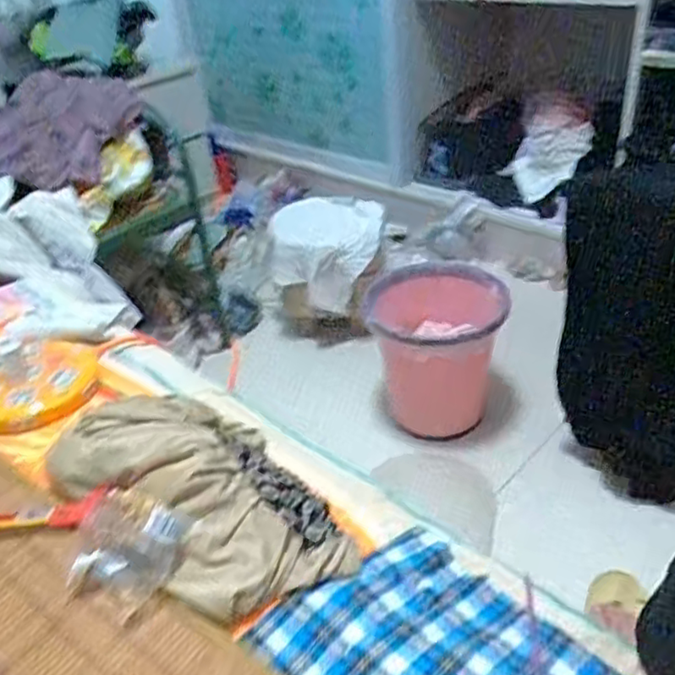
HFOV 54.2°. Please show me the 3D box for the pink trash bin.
[{"bbox_3d":[0.186,0.040,1.339,0.261,0.295,0.234,18,42,31],"label":"pink trash bin"}]

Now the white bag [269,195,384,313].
[{"bbox_3d":[-0.026,-0.203,1.552,0.252,0.221,0.128,-2,35,7],"label":"white bag"}]

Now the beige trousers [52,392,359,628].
[{"bbox_3d":[-0.128,0.131,0.623,0.318,0.051,0.176,24,46,33],"label":"beige trousers"}]

